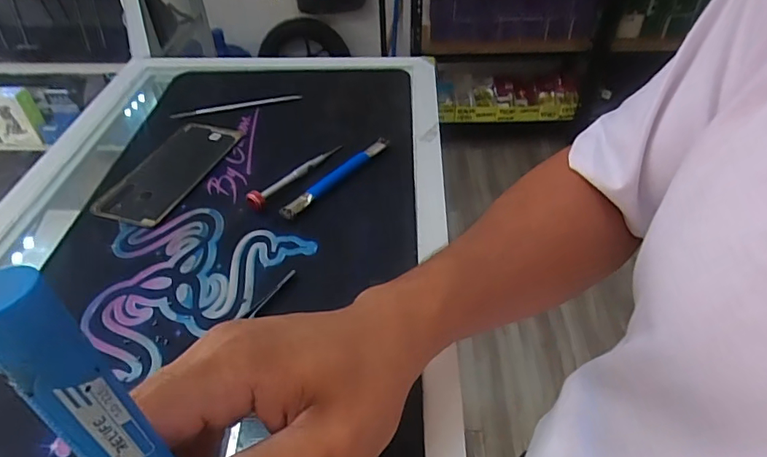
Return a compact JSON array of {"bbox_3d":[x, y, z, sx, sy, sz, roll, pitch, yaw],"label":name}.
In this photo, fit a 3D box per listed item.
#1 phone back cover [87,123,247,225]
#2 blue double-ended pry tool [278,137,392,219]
[{"bbox_3d":[-0.204,-0.060,0.475,0.073,0.008,0.151,15,47,15],"label":"phone back cover"},{"bbox_3d":[-0.042,-0.050,0.450,0.018,0.009,0.135,32,54,29],"label":"blue double-ended pry tool"}]

